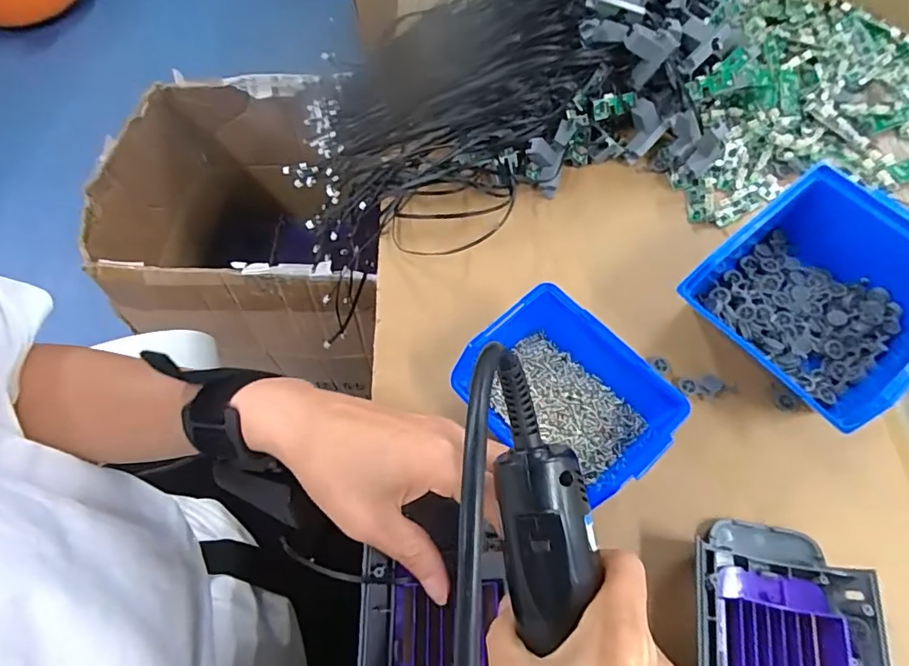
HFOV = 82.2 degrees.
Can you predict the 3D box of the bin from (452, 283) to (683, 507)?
[{"bbox_3d":[0.063,0.036,0.306,0.116,0.048,0.078,41,71,18],"label":"bin"}]

